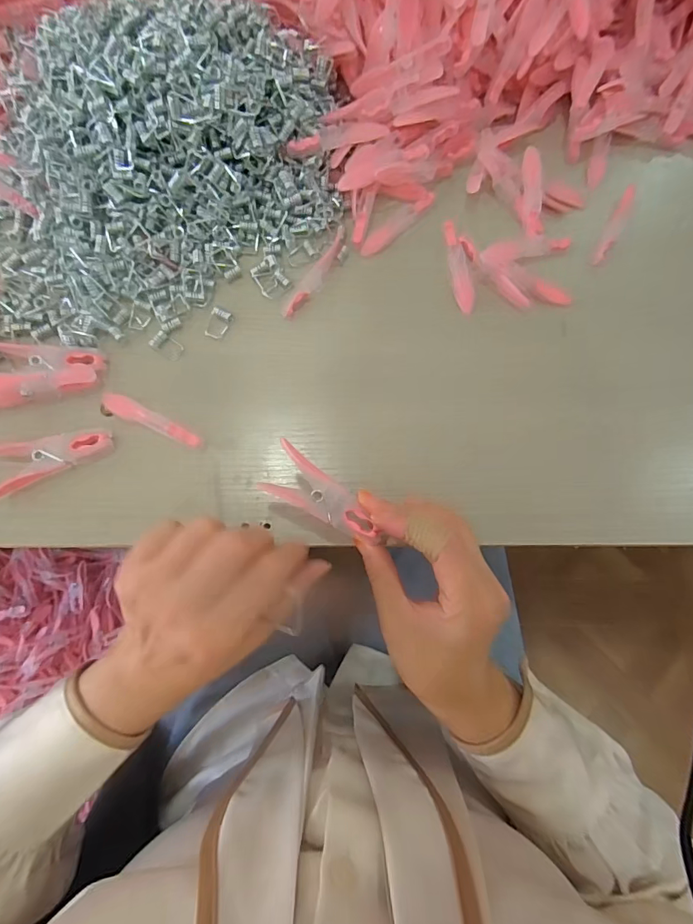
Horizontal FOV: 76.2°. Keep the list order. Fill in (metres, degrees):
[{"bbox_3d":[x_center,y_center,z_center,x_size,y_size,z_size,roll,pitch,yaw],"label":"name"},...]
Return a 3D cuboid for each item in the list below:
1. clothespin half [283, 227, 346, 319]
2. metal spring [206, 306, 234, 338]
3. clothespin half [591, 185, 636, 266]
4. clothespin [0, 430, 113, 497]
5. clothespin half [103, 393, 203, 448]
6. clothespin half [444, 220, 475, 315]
[{"bbox_3d":[-0.020,-0.145,0.337,0.013,0.008,0.086,30,77,5],"label":"clothespin half"},{"bbox_3d":[-0.095,-0.102,0.325,0.015,0.005,0.021,24,76,3],"label":"metal spring"},{"bbox_3d":[0.219,-0.193,0.362,0.010,0.012,0.081,29,77,5],"label":"clothespin half"},{"bbox_3d":[-0.194,-0.004,0.292,0.073,0.014,0.030,-19,78,-7],"label":"clothespin"},{"bbox_3d":[-0.134,-0.029,0.302,0.075,0.006,0.014,24,76,3],"label":"clothespin half"},{"bbox_3d":[0.088,-0.154,0.342,0.013,0.005,0.078,-7,77,-4],"label":"clothespin half"}]

